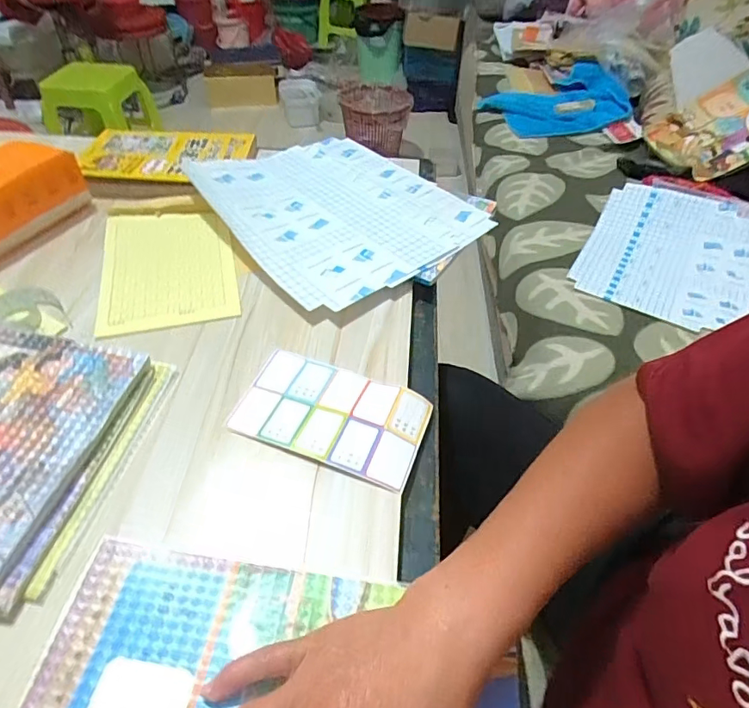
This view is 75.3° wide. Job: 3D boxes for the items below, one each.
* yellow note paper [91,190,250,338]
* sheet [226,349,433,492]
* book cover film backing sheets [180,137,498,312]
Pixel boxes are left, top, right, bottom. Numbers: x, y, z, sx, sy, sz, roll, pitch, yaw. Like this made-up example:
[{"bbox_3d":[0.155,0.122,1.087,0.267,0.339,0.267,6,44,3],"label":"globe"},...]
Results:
[{"bbox_3d":[-0.214,-0.104,0.512,0.135,0.013,0.198,-9,52,-14],"label":"yellow note paper"},{"bbox_3d":[-0.034,0.047,0.391,0.145,0.010,0.090,19,50,13],"label":"sheet"},{"bbox_3d":[-0.044,-0.181,0.569,0.275,0.030,0.305,-35,59,-29],"label":"book cover film backing sheets"}]

